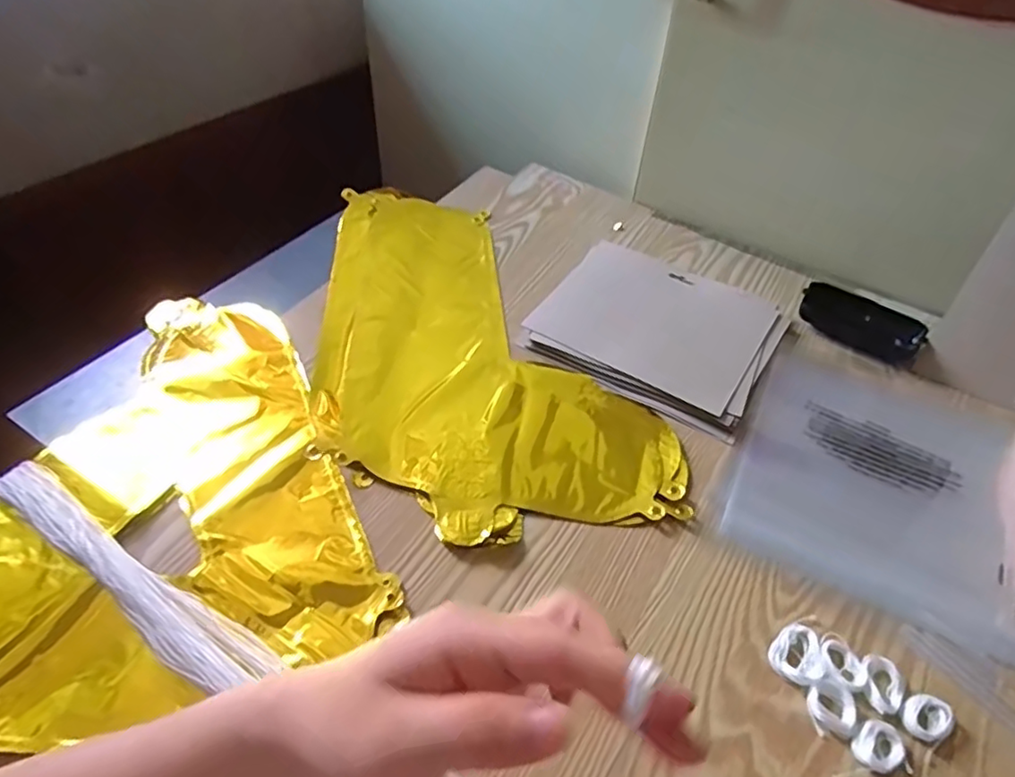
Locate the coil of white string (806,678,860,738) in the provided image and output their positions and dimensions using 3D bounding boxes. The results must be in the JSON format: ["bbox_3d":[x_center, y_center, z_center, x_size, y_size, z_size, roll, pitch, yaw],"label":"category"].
[{"bbox_3d":[0.191,0.185,0.368,0.029,0.005,0.029,2,47,-2],"label":"coil of white string"}]

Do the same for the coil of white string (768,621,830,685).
[{"bbox_3d":[0.180,0.164,0.390,0.030,0.008,0.038,34,54,25],"label":"coil of white string"}]

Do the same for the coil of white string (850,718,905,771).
[{"bbox_3d":[0.209,0.202,0.355,0.030,0.007,0.023,-21,52,-21],"label":"coil of white string"}]

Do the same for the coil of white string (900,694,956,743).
[{"bbox_3d":[0.245,0.192,0.368,0.032,0.007,0.023,-13,49,-15],"label":"coil of white string"}]

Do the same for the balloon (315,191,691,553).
[{"bbox_3d":[-0.054,-0.042,0.560,0.230,0.016,0.437,-19,51,-20],"label":"balloon"}]

